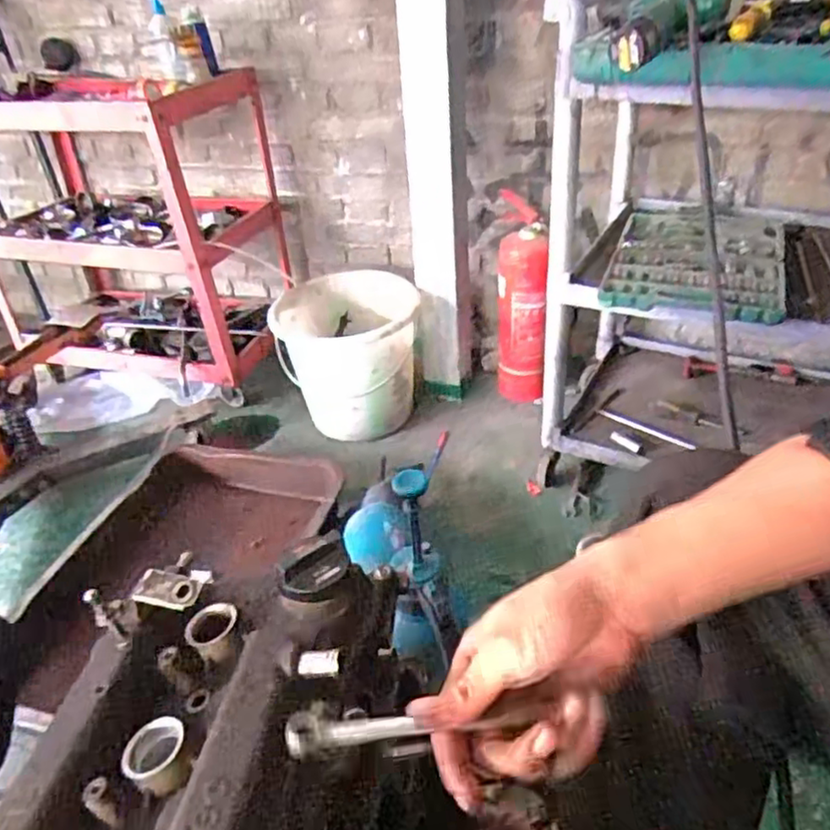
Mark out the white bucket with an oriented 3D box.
[{"bbox_3d":[-0.152,-0.148,1.619,0.323,0.300,0.315,-2,35,2],"label":"white bucket"}]

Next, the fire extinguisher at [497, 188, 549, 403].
[{"bbox_3d":[0.257,-0.251,1.614,0.112,0.468,0.125,-2,35,3],"label":"fire extinguisher"}]

